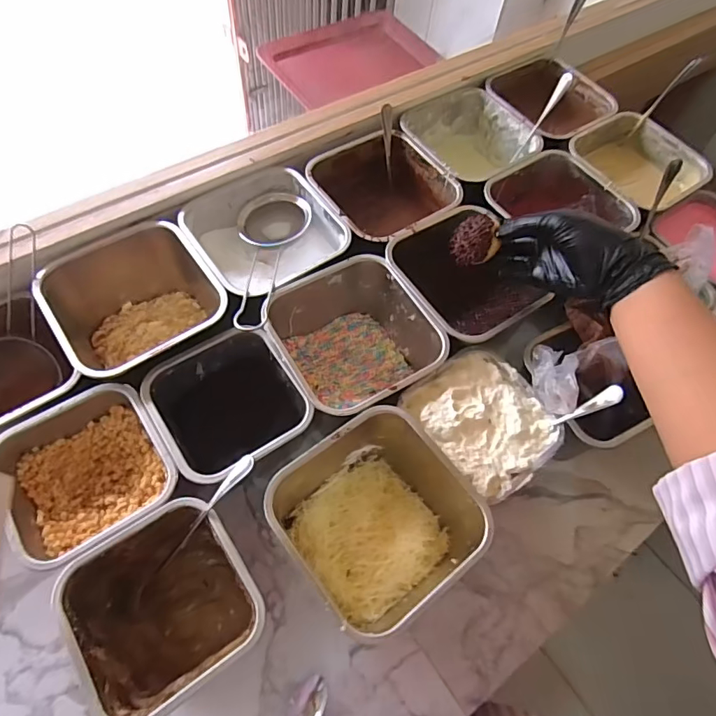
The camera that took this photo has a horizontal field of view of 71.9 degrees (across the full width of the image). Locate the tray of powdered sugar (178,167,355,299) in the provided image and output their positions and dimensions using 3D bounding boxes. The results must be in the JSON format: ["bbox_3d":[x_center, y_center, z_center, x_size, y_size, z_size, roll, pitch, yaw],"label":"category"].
[{"bbox_3d":[-0.093,-0.116,0.514,0.140,0.086,0.136,-35,69,-16],"label":"tray of powdered sugar"}]

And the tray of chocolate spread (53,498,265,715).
[{"bbox_3d":[-0.139,0.187,0.378,0.118,0.089,0.117,-32,68,-15],"label":"tray of chocolate spread"}]

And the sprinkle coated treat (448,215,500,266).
[{"bbox_3d":[0.107,-0.110,0.457,0.039,0.032,0.038,0,63,0],"label":"sprinkle coated treat"}]

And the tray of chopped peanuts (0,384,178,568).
[{"bbox_3d":[-0.214,0.098,0.410,0.116,0.076,0.118,-32,68,-15],"label":"tray of chopped peanuts"}]

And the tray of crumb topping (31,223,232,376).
[{"bbox_3d":[-0.203,-0.039,0.480,0.136,0.108,0.133,-34,68,-16],"label":"tray of crumb topping"}]

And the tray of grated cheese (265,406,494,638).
[{"bbox_3d":[0.016,0.135,0.414,0.134,0.115,0.134,-37,69,-17],"label":"tray of grated cheese"}]

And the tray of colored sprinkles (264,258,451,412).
[{"bbox_3d":[-0.006,-0.011,0.484,0.135,0.097,0.151,-32,68,-15],"label":"tray of colored sprinkles"}]

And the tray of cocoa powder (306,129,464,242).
[{"bbox_3d":[0.023,-0.179,0.562,0.140,0.081,0.158,-33,68,-15],"label":"tray of cocoa powder"}]

